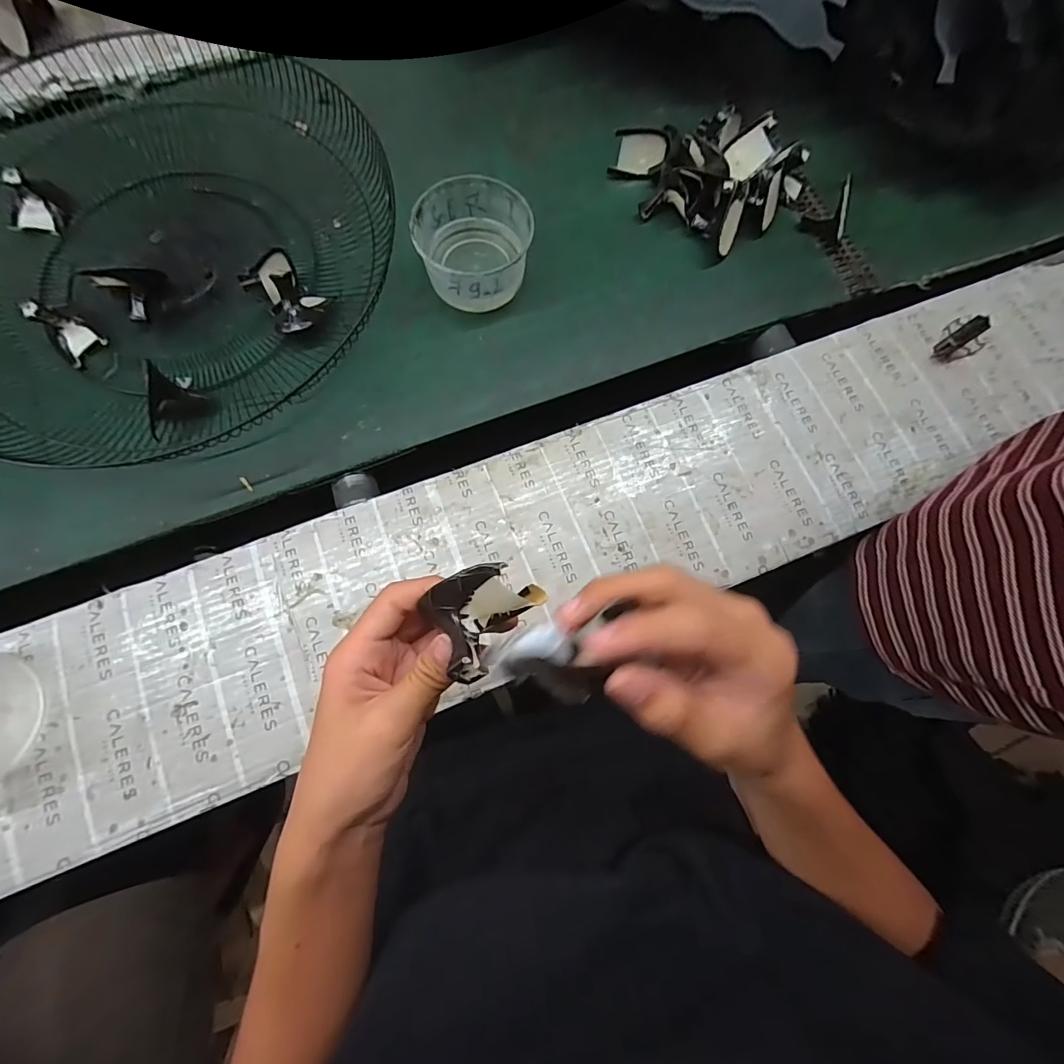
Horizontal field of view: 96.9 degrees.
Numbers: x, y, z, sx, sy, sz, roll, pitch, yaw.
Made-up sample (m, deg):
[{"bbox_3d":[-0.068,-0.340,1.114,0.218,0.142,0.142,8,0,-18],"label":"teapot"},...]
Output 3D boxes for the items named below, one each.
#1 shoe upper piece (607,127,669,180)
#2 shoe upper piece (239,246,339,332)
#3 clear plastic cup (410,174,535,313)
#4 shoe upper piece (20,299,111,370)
[{"bbox_3d":[0.122,-0.432,0.538,0.060,0.036,0.033,4,75,-1],"label":"shoe upper piece"},{"bbox_3d":[-0.243,-0.242,0.466,0.064,0.044,0.087,-39,80,-11],"label":"shoe upper piece"},{"bbox_3d":[-0.059,-0.295,0.483,0.111,0.052,0.115,1,75,-2],"label":"clear plastic cup"},{"bbox_3d":[-0.456,-0.201,0.452,0.064,0.040,0.050,34,77,7],"label":"shoe upper piece"}]

